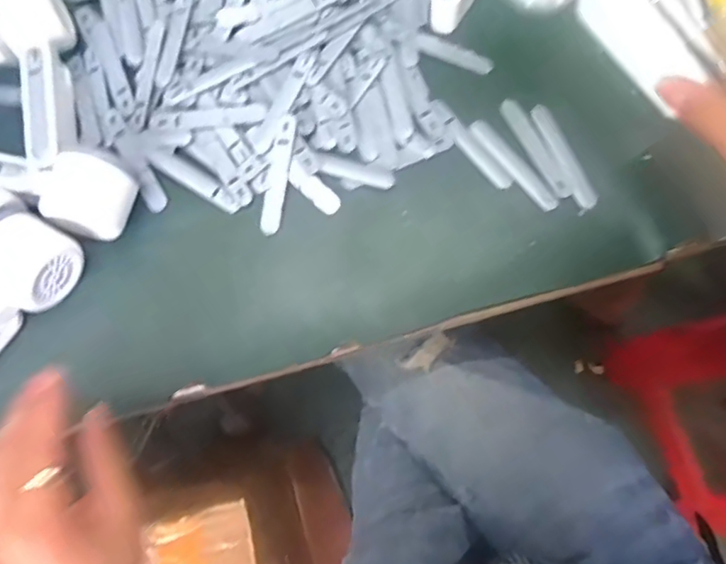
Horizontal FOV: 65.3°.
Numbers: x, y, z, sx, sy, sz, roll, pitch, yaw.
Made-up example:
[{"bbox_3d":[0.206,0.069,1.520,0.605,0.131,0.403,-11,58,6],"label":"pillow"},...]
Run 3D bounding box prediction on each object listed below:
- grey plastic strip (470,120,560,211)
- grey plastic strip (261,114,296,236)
[{"bbox_3d":[0.122,-0.096,0.459,0.015,0.004,0.094,-37,77,-9],"label":"grey plastic strip"},{"bbox_3d":[-0.069,-0.086,0.455,0.014,0.005,0.095,10,89,4],"label":"grey plastic strip"}]

